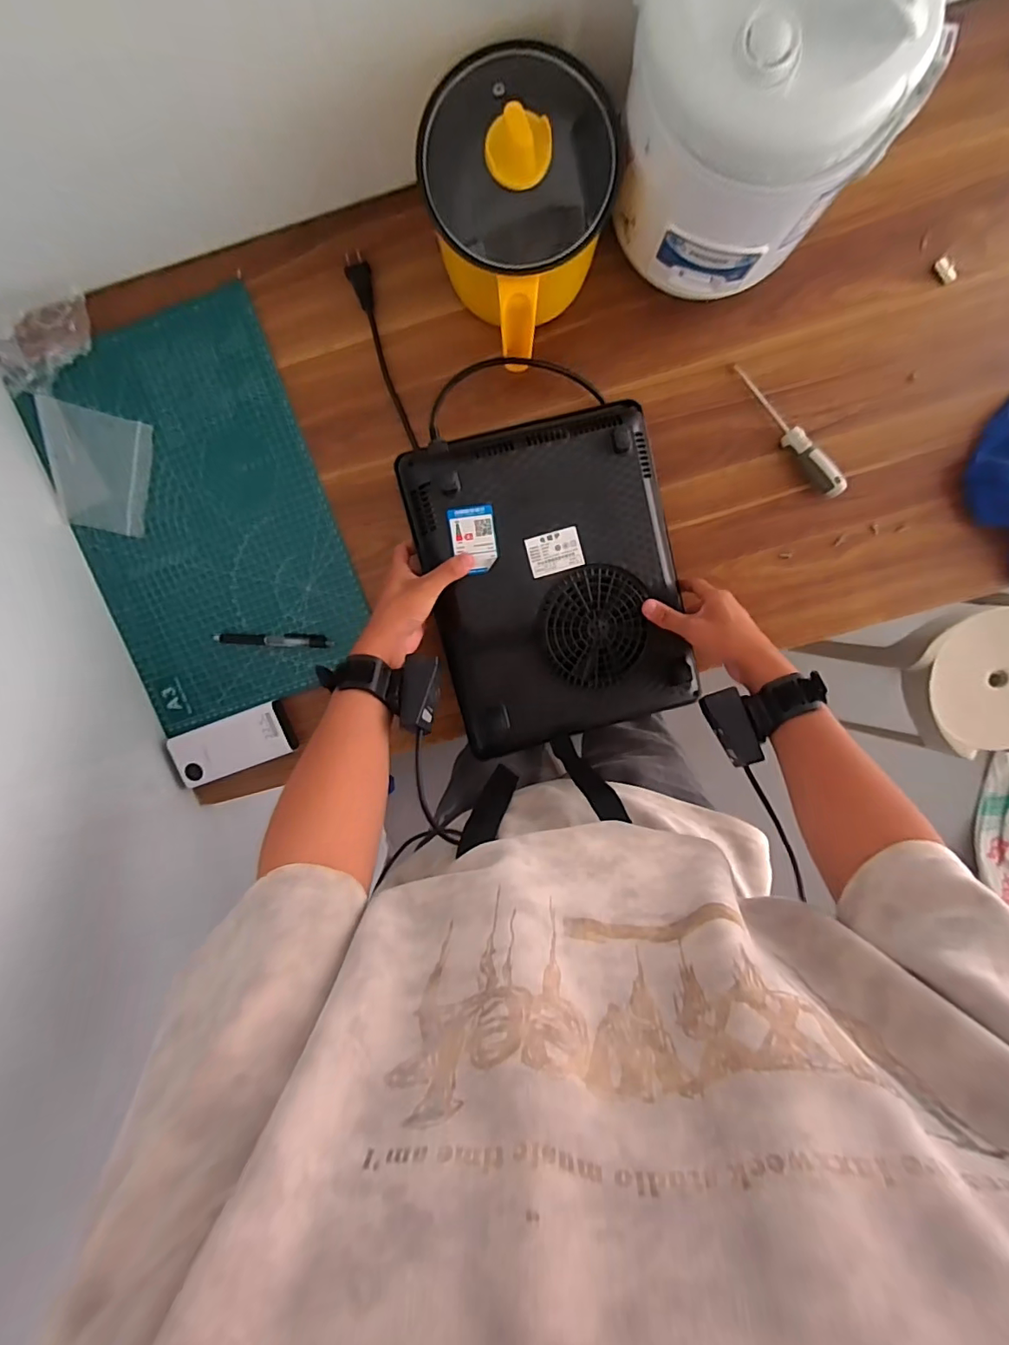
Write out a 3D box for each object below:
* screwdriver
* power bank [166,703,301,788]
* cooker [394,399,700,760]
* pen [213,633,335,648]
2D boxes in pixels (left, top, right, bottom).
[{"bbox_3d":[0.315,-0.267,0.575,0.024,0.033,0.176,-40,97,7],"label":"screwdriver"},{"bbox_3d":[-0.331,0.089,0.639,0.147,0.027,0.070,-20,99,4],"label":"power bank"},{"bbox_3d":[0.053,-0.093,0.554,0.263,0.050,0.338,-14,99,3],"label":"cooker"},{"bbox_3d":[-0.277,-0.038,0.624,0.136,0.010,0.017,1,100,1],"label":"pen"}]

